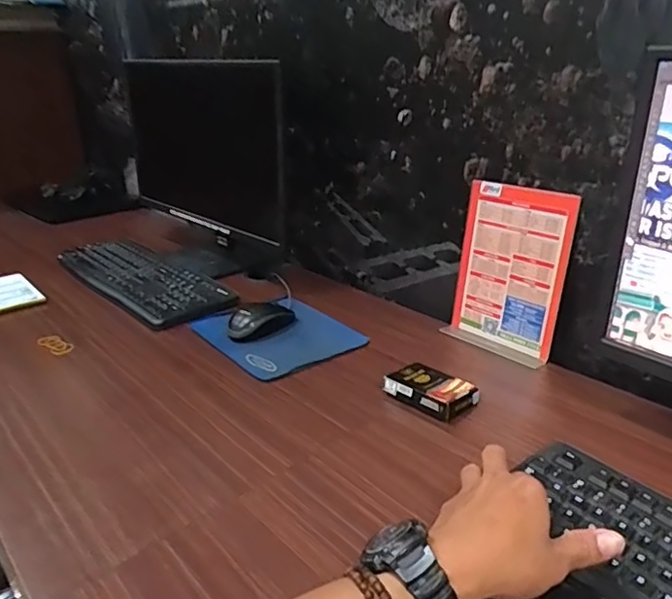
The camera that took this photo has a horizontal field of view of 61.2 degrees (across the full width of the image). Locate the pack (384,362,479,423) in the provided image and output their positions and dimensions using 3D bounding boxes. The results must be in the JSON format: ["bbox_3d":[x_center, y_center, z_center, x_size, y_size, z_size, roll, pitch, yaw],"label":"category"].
[{"bbox_3d":[0.108,0.102,0.642,0.088,0.026,0.065,21,33,41],"label":"pack"}]

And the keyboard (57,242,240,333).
[{"bbox_3d":[-0.341,-0.042,0.979,0.154,0.033,0.406,-22,31,-37],"label":"keyboard"}]

